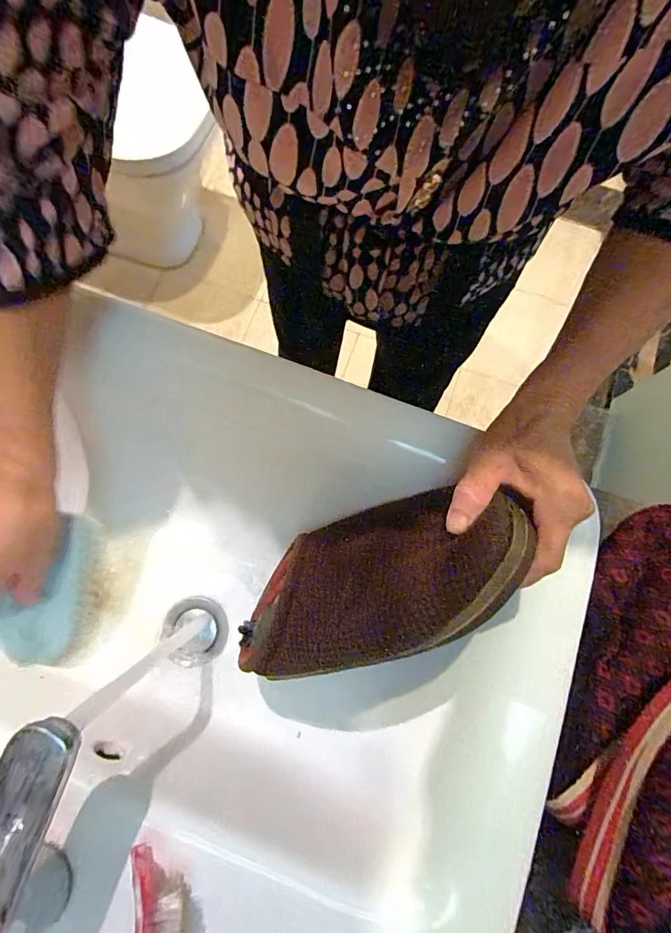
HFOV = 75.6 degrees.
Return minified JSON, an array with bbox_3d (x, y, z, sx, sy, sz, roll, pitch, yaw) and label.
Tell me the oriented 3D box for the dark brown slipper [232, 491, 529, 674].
[{"bbox_3d":[0.020,0.081,0.307,0.233,0.054,0.096,-27,73,32],"label":"dark brown slipper"}]

